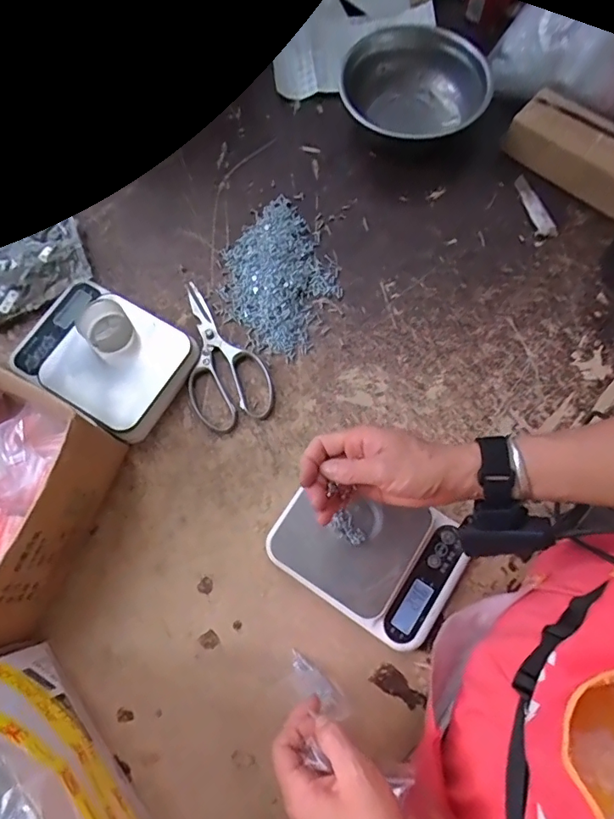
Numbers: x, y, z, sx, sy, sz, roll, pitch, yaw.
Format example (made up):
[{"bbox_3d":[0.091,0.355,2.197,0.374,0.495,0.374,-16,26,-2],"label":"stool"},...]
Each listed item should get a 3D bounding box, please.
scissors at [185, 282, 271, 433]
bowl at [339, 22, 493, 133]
[{"bbox_3d":[-0.114,-0.072,0.625,0.097,0.013,0.202,-23,72,-6],"label":"scissors"},{"bbox_3d":[0.148,-0.457,0.723,0.191,0.076,0.191,-1,71,1],"label":"bowl"}]

